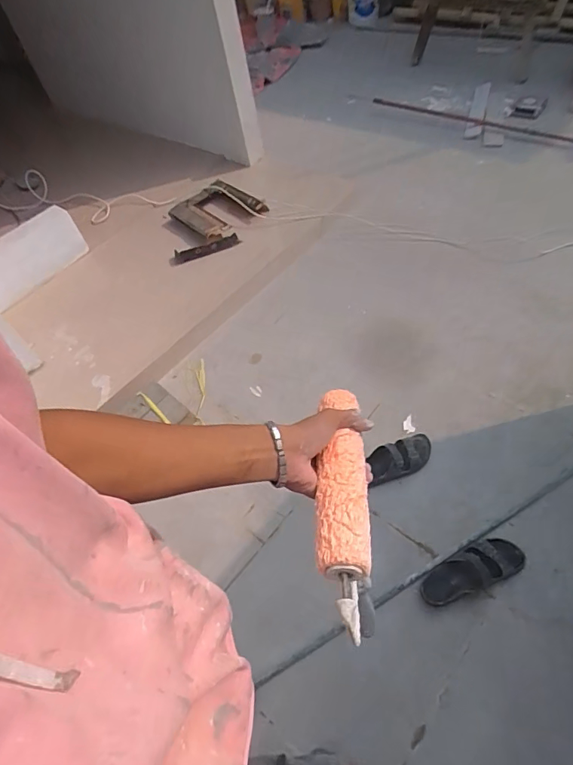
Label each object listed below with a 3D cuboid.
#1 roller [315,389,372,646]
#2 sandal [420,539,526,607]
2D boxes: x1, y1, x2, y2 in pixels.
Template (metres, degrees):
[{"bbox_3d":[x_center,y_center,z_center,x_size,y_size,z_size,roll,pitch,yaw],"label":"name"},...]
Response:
[{"bbox_3d":[0.062,0.124,0.510,0.055,0.053,0.271,0,51,4],"label":"roller"},{"bbox_3d":[0.510,0.508,1.247,0.303,0.058,0.100,-22,50,-8],"label":"sandal"}]

